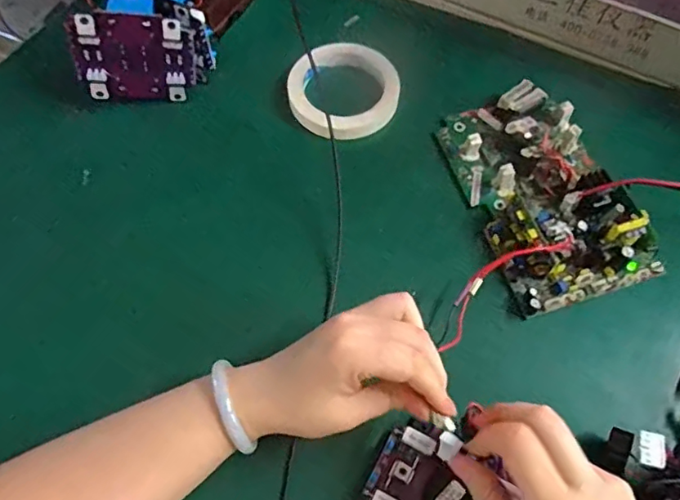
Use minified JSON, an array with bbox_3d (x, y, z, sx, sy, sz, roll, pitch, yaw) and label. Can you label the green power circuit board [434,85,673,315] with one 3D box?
[{"bbox_3d":[0.169,-0.053,0.454,0.127,0.035,0.199,-16,64,-7],"label":"green power circuit board"}]

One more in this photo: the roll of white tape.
[{"bbox_3d":[0.004,-0.151,0.512,0.098,0.031,0.095,0,63,0],"label":"roll of white tape"}]

